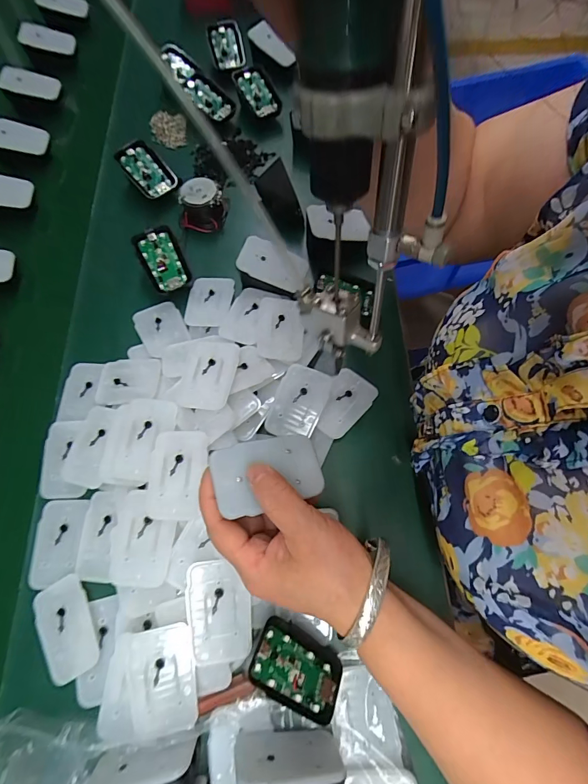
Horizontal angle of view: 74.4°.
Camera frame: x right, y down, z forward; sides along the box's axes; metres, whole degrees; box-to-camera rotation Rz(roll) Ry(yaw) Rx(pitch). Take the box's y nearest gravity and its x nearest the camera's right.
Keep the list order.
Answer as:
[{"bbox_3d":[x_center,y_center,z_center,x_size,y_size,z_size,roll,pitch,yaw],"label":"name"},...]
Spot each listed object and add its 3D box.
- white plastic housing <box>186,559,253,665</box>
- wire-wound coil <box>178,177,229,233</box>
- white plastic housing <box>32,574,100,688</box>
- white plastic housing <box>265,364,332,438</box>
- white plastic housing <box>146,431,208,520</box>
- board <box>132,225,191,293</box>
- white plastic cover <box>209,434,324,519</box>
[{"bbox_3d":[-0.055,0.161,0.285,0.045,0.004,0.068,-4,79,-7],"label":"white plastic housing"},{"bbox_3d":[-0.111,-0.218,0.457,0.050,0.038,0.047,0,68,1],"label":"wire-wound coil"},{"bbox_3d":[-0.179,0.185,0.304,0.040,0.007,0.069,-26,70,-9],"label":"white plastic housing"},{"bbox_3d":[0.003,0.009,0.361,0.048,0.011,0.067,18,69,8],"label":"white plastic housing"},{"bbox_3d":[-0.095,0.066,0.313,0.045,0.006,0.070,0,68,1],"label":"white plastic housing"},{"bbox_3d":[-0.140,-0.143,0.418,0.043,0.010,0.069,-25,89,-14],"label":"board"},{"bbox_3d":[-0.016,0.051,0.248,0.068,0.004,0.044,-12,70,-21],"label":"white plastic cover"}]

